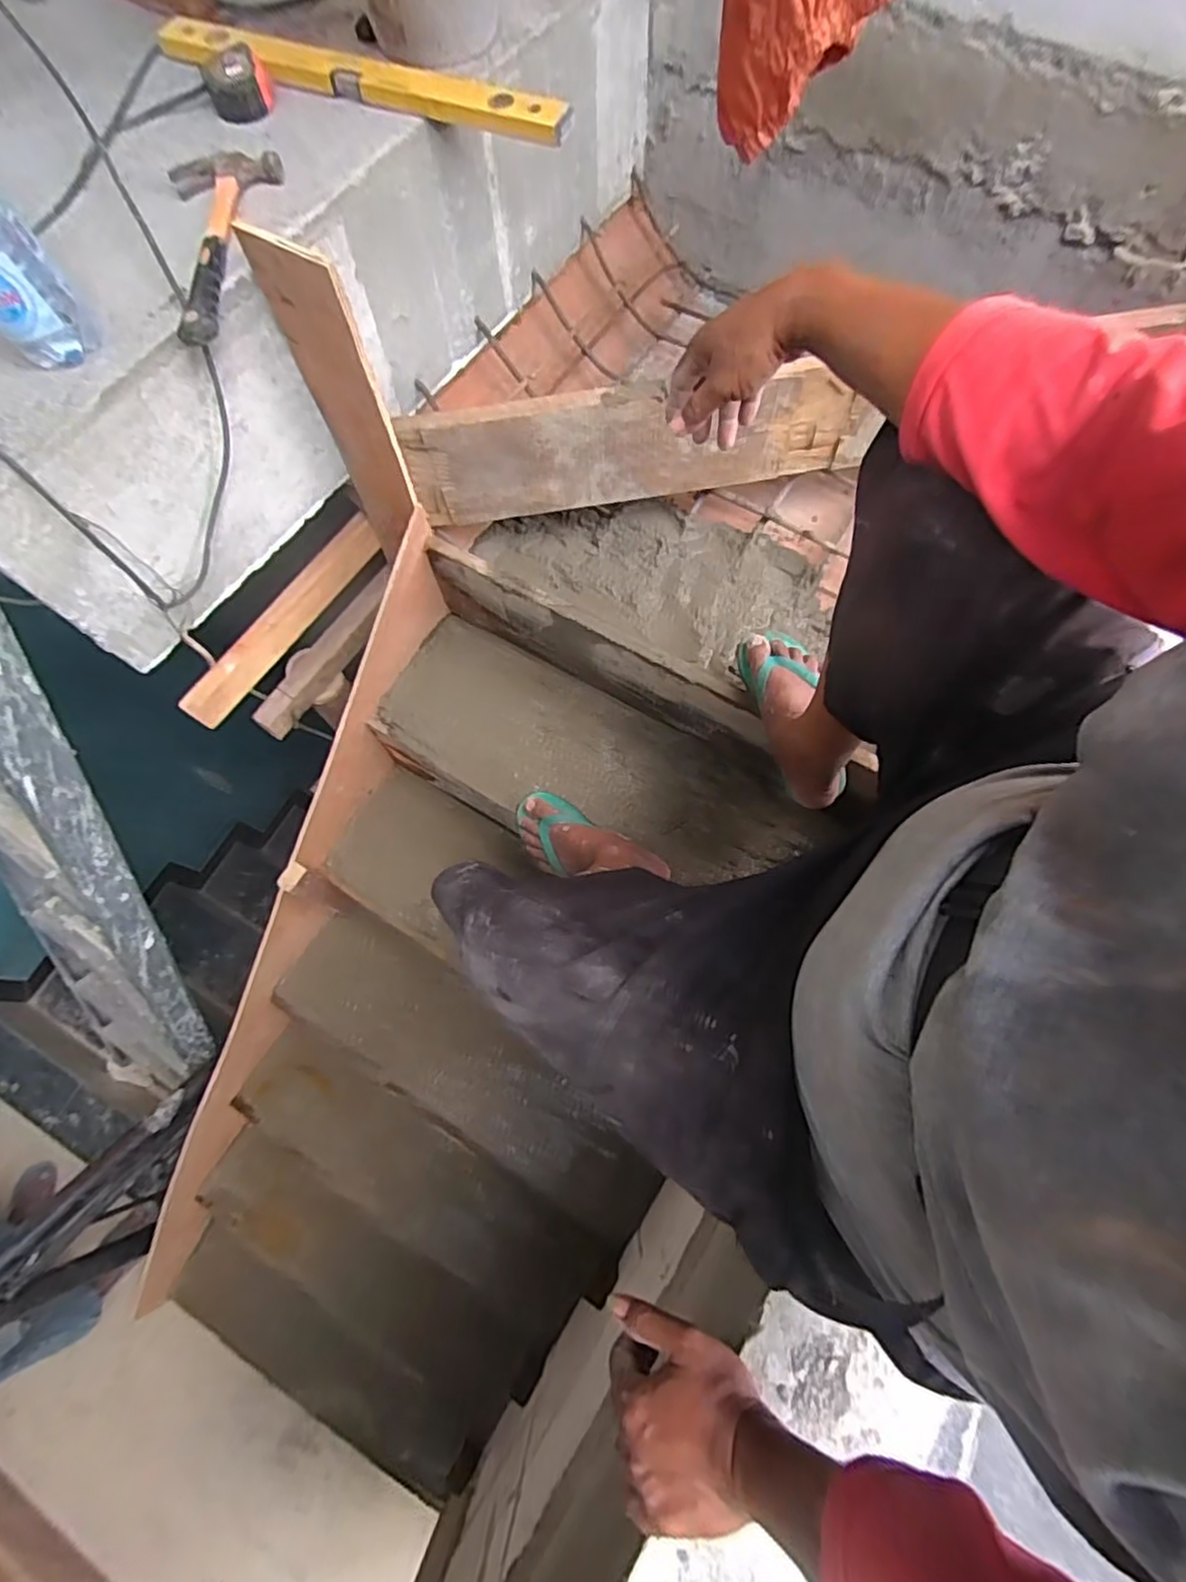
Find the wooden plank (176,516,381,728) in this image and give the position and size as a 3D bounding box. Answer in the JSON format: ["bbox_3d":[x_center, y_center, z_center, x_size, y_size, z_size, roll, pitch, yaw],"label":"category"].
[{"bbox_3d":[-0.504,-0.286,1.058,0.022,0.065,0.427,14,65,43],"label":"wooden plank"}]

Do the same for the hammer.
[{"bbox_3d":[-0.445,-0.629,0.726,0.112,0.025,0.296,3,71,3],"label":"hammer"}]

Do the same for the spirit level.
[{"bbox_3d":[-0.299,-0.901,0.809,0.577,0.025,0.057,20,72,8],"label":"spirit level"}]

